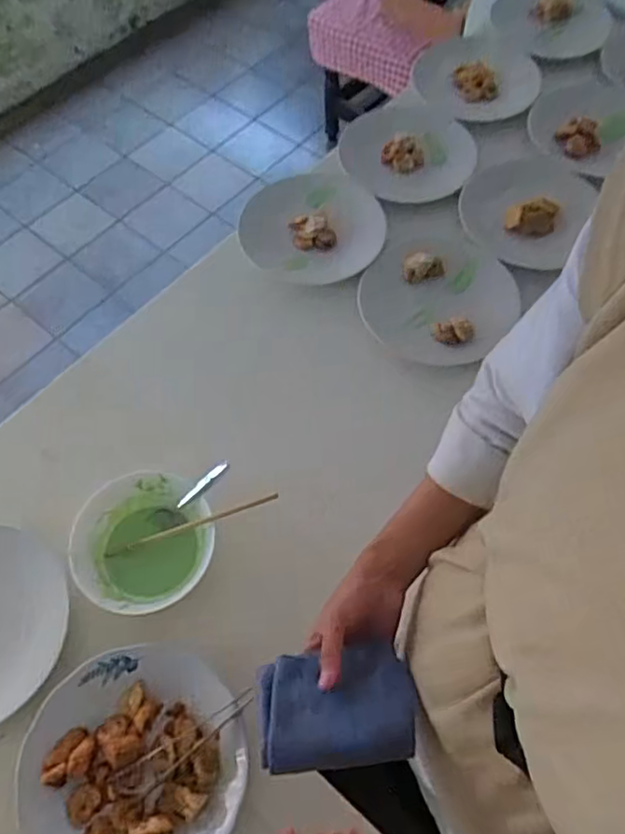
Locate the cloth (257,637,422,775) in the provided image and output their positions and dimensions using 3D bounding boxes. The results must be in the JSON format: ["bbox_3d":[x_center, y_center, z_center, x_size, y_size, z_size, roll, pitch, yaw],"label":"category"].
[{"bbox_3d":[0.017,0.218,0.479,0.115,0.022,0.088,-5,34,-3],"label":"cloth"}]

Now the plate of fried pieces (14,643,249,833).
[{"bbox_3d":[-0.161,0.317,0.570,0.193,0.058,0.200,0,62,0],"label":"plate of fried pieces"}]

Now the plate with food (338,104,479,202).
[{"bbox_3d":[0.139,-0.395,0.939,0.191,0.044,0.195,0,62,0],"label":"plate with food"}]

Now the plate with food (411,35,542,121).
[{"bbox_3d":[0.268,-0.557,1.023,0.195,0.034,0.203,0,62,0],"label":"plate with food"}]

